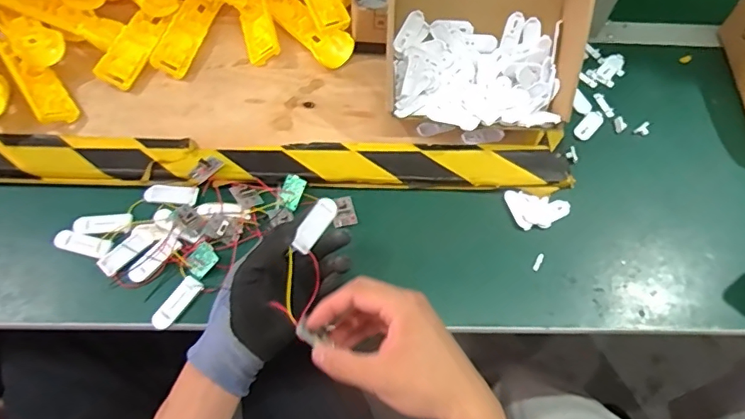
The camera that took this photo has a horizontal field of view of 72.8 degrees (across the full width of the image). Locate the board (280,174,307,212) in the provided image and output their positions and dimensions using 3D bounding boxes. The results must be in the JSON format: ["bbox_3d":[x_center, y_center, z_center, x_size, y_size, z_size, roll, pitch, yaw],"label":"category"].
[{"bbox_3d":[-0.089,-0.019,0.562,0.024,0.004,0.038,19,75,1],"label":"board"}]

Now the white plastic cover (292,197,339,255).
[{"bbox_3d":[-0.053,0.012,0.478,0.023,0.010,0.049,40,78,-13],"label":"white plastic cover"}]

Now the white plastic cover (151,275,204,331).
[{"bbox_3d":[-0.197,0.095,0.507,0.020,0.007,0.058,33,66,13],"label":"white plastic cover"}]

